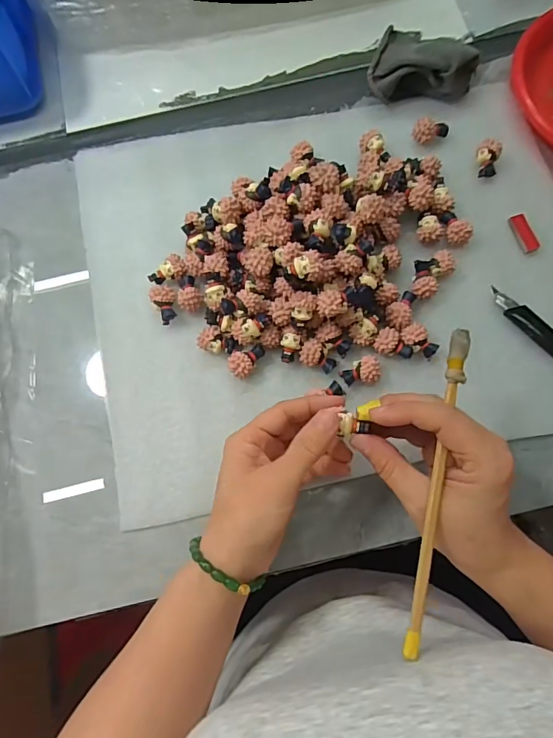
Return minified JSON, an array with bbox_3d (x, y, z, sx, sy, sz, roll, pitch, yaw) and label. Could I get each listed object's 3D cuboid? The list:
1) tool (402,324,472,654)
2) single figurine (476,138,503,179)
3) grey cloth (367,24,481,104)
[{"bbox_3d":[0.091,0.065,0.253,0.010,0.007,0.182,12,81,3],"label":"tool"},{"bbox_3d":[0.179,-0.179,0.380,0.018,0.015,0.029,3,76,3],"label":"single figurine"},{"bbox_3d":[0.124,-0.255,0.394,0.087,0.045,0.055,22,78,10],"label":"grey cloth"}]

